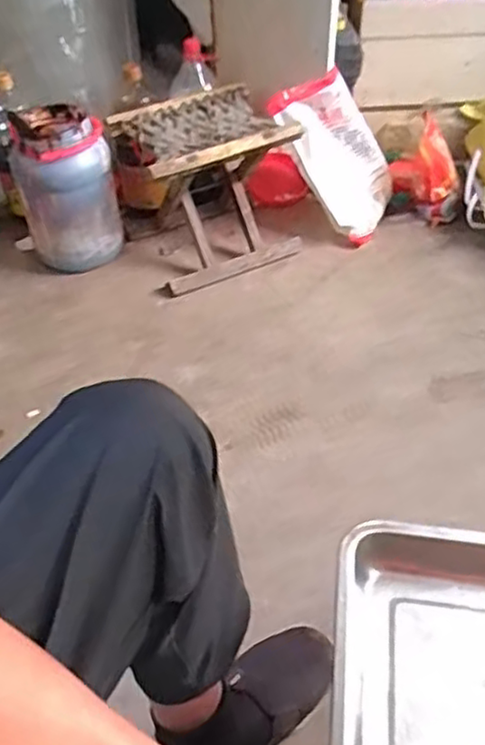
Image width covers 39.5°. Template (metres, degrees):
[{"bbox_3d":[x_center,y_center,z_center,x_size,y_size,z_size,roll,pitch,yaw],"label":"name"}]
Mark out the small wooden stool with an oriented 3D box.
[{"bbox_3d":[-0.056,-0.335,1.225,0.266,0.258,0.209,-20,49,-15],"label":"small wooden stool"}]

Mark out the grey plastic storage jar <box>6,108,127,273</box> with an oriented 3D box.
[{"bbox_3d":[-0.318,-0.328,1.222,0.165,0.260,0.171,-14,47,-12],"label":"grey plastic storage jar"}]

